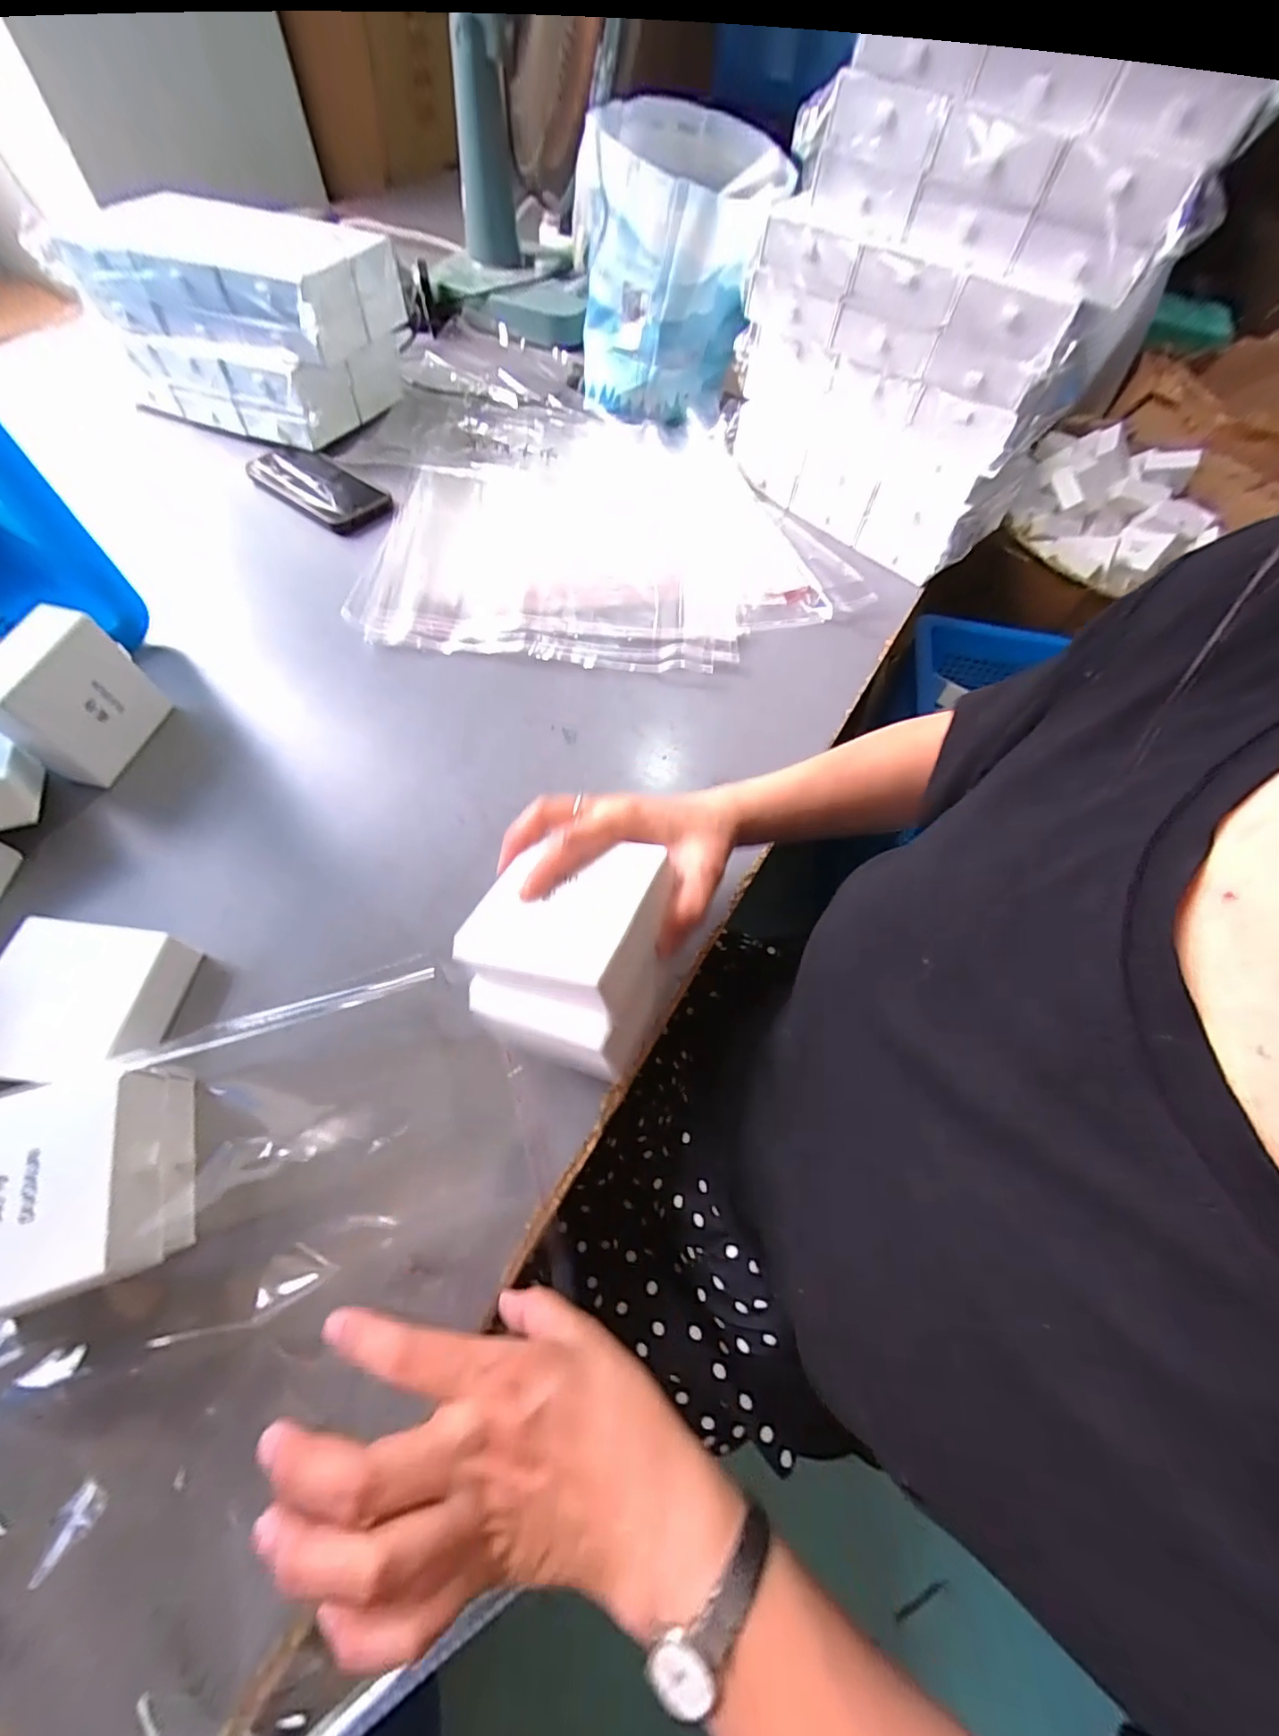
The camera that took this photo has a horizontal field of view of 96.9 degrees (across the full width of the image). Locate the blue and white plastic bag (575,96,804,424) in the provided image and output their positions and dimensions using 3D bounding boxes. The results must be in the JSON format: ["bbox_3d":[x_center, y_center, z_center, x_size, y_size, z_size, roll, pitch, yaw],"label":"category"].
[{"bbox_3d":[0.035,-0.677,0.659,0.215,0.218,0.203,6,62,-1],"label":"blue and white plastic bag"}]

